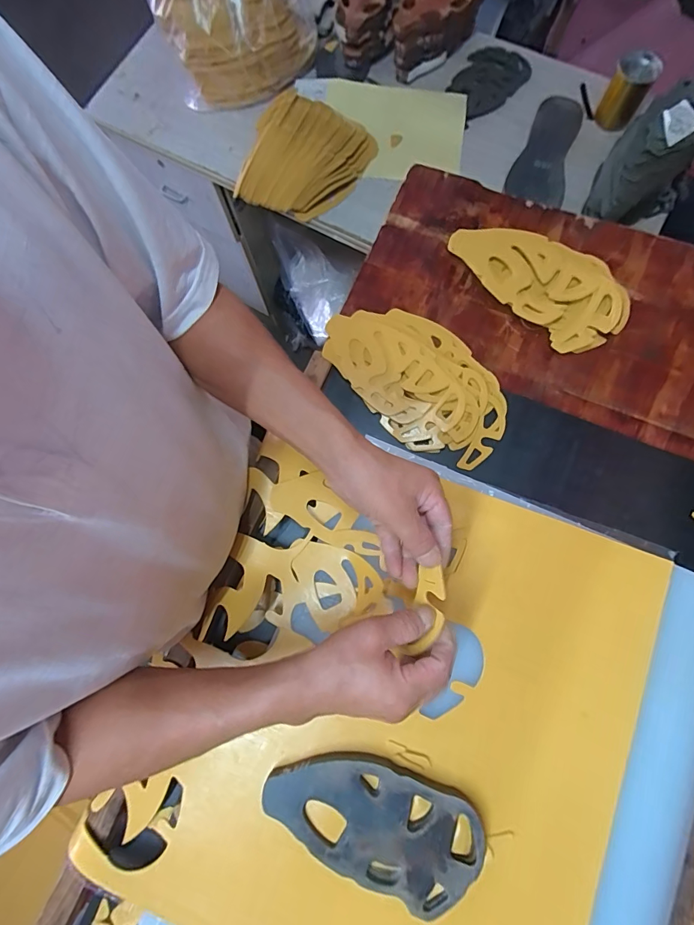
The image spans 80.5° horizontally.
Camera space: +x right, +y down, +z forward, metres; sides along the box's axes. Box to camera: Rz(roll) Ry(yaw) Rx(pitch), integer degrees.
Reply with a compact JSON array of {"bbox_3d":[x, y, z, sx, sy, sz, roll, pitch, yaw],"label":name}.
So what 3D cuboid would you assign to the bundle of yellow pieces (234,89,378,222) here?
[{"bbox_3d":[-0.078,-0.584,0.796,0.236,0.069,0.215,13,79,3],"label":"bundle of yellow pieces"}]

